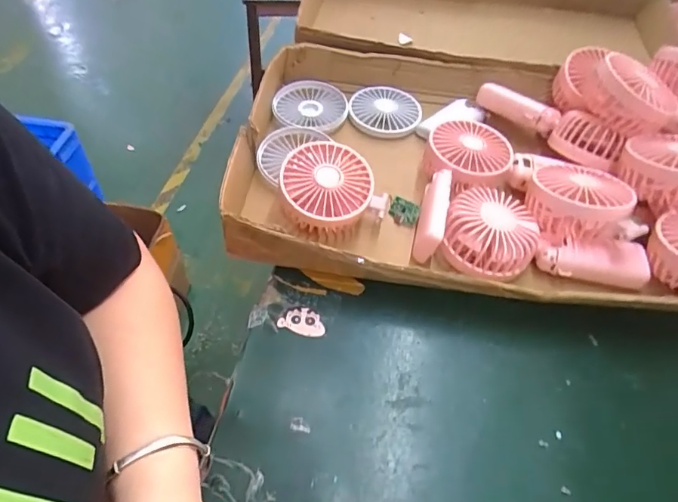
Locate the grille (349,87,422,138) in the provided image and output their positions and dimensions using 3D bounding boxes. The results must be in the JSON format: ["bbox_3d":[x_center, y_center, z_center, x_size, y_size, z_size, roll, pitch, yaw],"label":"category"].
[{"bbox_3d":[0.055,-0.169,0.565,0.083,0.015,0.078,9,59,-1],"label":"grille"}]

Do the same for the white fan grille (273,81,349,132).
[{"bbox_3d":[-0.033,-0.171,0.553,0.084,0.013,0.091,3,50,0],"label":"white fan grille"}]

